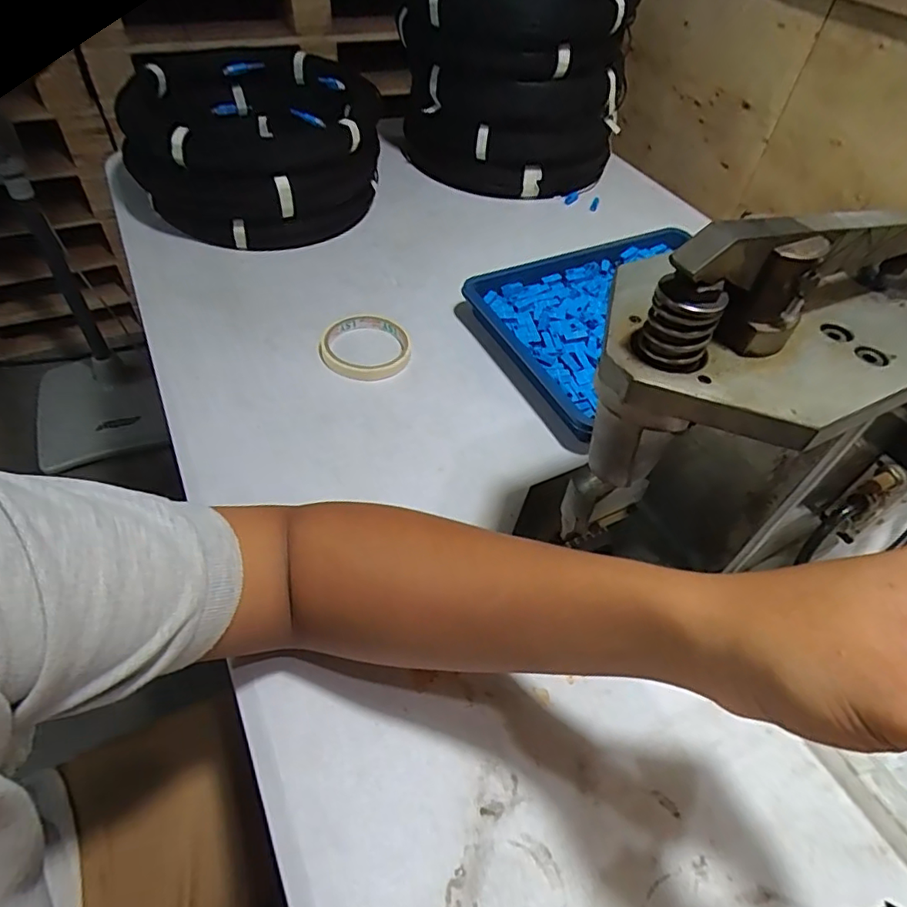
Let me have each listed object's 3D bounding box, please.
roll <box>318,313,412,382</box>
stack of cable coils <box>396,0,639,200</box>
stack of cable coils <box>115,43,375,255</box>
[{"bbox_3d":[-0.091,-0.111,0.576,0.089,0.018,0.088,3,49,-3],"label":"roll"},{"bbox_3d":[0.096,-0.541,0.748,0.271,0.311,0.302,12,50,5],"label":"stack of cable coils"},{"bbox_3d":[-0.244,-0.391,0.702,0.290,0.141,0.283,-2,50,-7],"label":"stack of cable coils"}]

